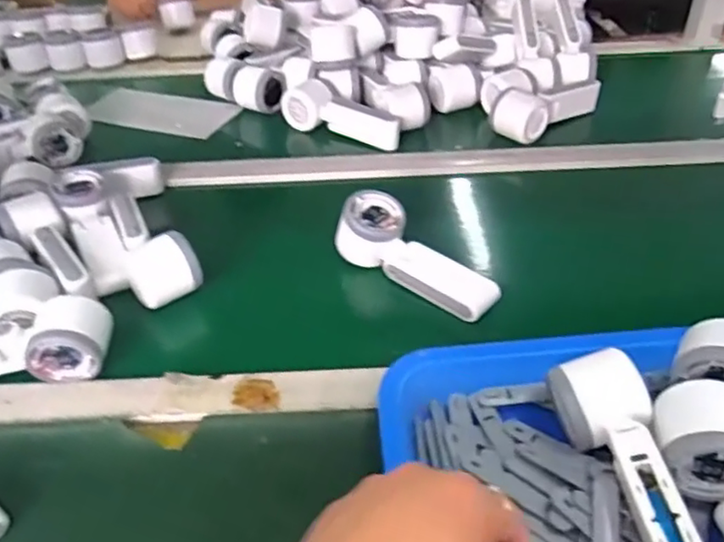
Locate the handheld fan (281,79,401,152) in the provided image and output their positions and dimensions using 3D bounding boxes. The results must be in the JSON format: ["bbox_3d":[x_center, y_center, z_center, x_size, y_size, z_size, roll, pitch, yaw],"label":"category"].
[{"bbox_3d":[-0.024,-0.202,0.822,0.163,0.055,0.048,14,42,20],"label":"handheld fan"}]

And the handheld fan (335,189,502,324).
[{"bbox_3d":[0.050,-0.011,0.594,0.163,0.043,0.055,36,51,21],"label":"handheld fan"}]

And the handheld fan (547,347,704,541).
[{"bbox_3d":[0.164,0.122,0.386,0.053,0.047,0.157,-7,39,-4],"label":"handheld fan"}]

